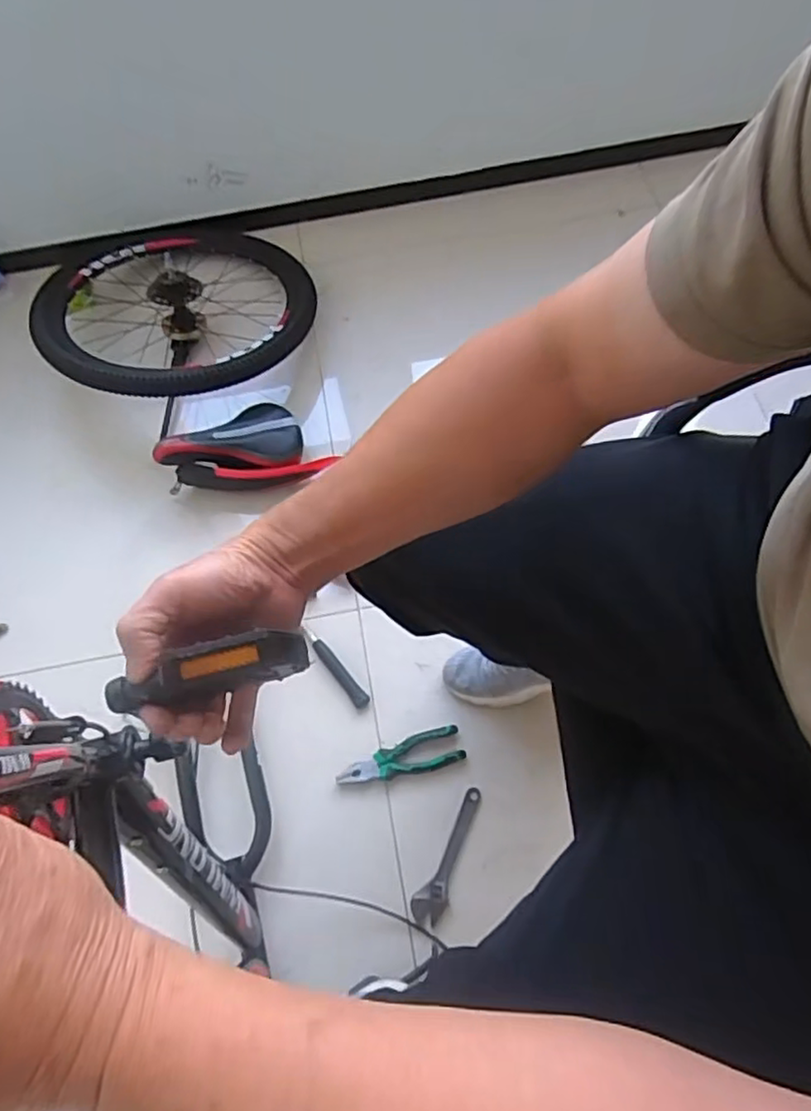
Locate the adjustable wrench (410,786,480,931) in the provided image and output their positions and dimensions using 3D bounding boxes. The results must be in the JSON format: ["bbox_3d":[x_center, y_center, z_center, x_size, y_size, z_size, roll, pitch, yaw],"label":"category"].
[{"bbox_3d":[0.065,0.427,0.919,0.044,0.010,0.188,24,70,13],"label":"adjustable wrench"}]

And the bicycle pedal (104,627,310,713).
[{"bbox_3d":[-0.116,0.071,0.376,0.116,0.063,0.023,-14,66,-3],"label":"bicycle pedal"}]

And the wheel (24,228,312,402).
[{"bbox_3d":[-0.456,-0.496,1.242,0.539,0.148,0.482,-5,66,1],"label":"wheel"}]

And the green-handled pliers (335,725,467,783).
[{"bbox_3d":[-0.009,0.305,0.969,0.190,0.023,0.057,-13,66,-3],"label":"green-handled pliers"}]

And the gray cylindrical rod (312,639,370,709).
[{"bbox_3d":[-0.105,0.188,1.025,0.024,0.024,0.129,-38,70,-13],"label":"gray cylindrical rod"}]

